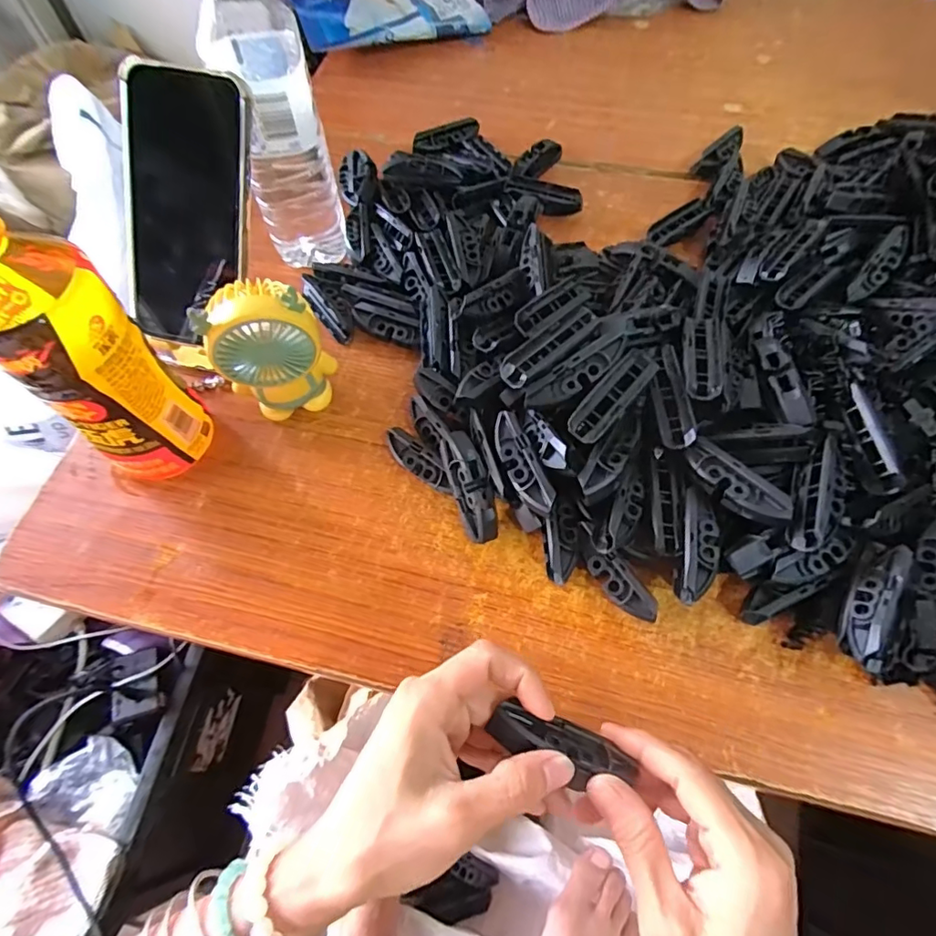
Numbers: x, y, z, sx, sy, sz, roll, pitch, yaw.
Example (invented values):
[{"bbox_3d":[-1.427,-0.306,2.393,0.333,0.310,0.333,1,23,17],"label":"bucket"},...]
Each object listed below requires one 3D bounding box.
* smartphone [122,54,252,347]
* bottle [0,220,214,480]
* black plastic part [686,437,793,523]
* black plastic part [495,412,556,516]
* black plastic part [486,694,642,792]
[{"bbox_3d":[-0.189,-0.167,0.356,0.089,0.170,0.016,16,26,6],"label":"smartphone"},{"bbox_3d":[-0.224,-0.065,0.310,0.075,0.185,0.068,34,69,17],"label":"bottle"},{"bbox_3d":[0.157,0.009,0.314,0.019,0.015,0.064,-38,68,-16],"label":"black plastic part"},{"bbox_3d":[0.032,-0.002,0.329,0.019,0.015,0.070,-18,64,-7],"label":"black plastic part"},{"bbox_3d":[0.045,0.128,0.239,0.070,0.014,0.024,21,64,-6],"label":"black plastic part"}]

